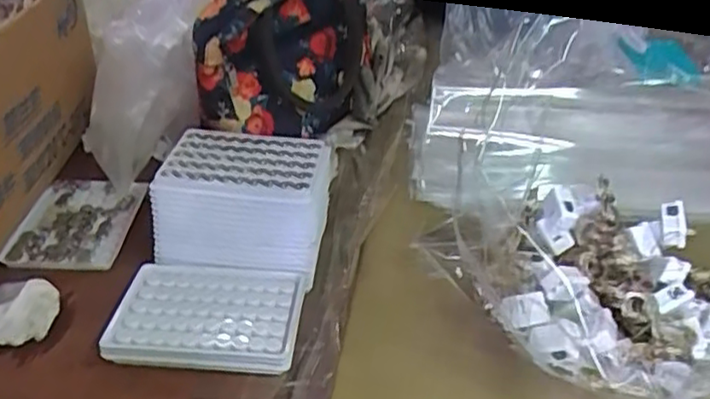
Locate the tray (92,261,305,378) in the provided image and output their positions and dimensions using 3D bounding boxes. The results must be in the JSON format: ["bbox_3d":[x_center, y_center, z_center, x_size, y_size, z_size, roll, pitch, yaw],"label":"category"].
[{"bbox_3d":[-0.107,0.087,0.489,0.131,0.021,0.090,5,33,2],"label":"tray"}]

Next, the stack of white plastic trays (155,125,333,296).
[{"bbox_3d":[-0.089,-0.001,0.545,0.128,0.062,0.104,6,33,3],"label":"stack of white plastic trays"}]

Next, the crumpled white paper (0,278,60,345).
[{"bbox_3d":[-0.241,0.077,0.480,0.054,0.027,0.059,-7,34,-15],"label":"crumpled white paper"}]

